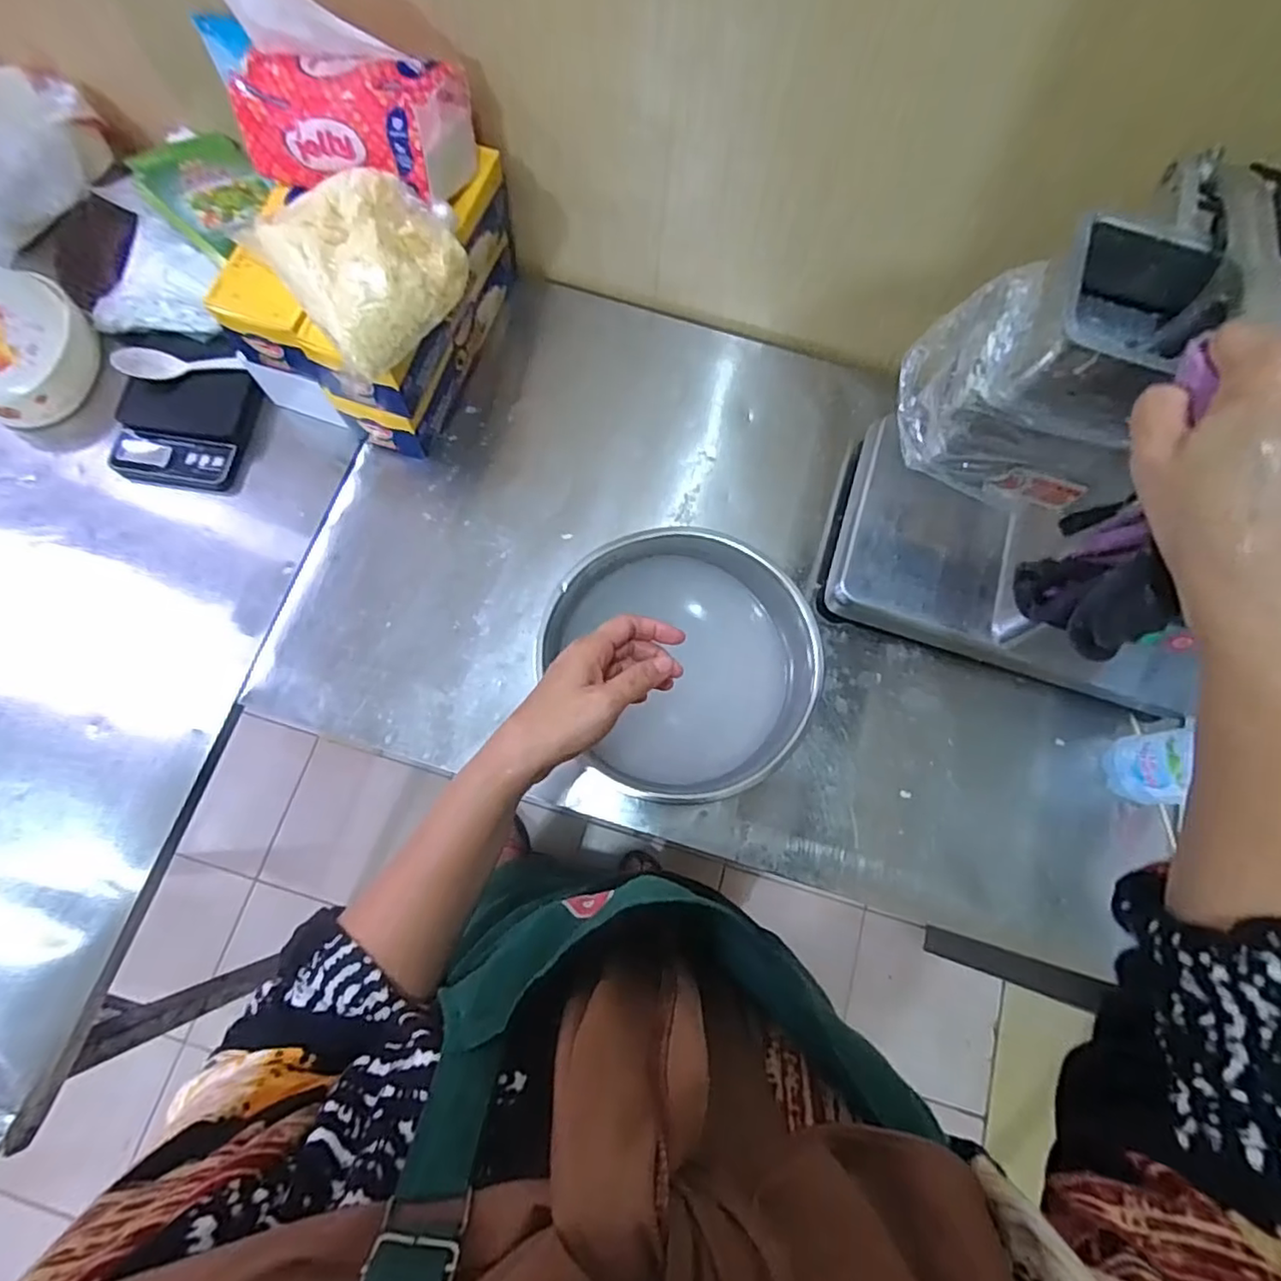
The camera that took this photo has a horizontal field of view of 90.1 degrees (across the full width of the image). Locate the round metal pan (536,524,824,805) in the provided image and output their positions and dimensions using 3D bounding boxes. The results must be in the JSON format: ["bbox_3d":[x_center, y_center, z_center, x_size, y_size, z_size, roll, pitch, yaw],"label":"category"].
[{"bbox_3d":[0.043,0.024,0.639,0.241,0.081,0.261,0,75,-2],"label":"round metal pan"}]

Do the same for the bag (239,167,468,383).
[{"bbox_3d":[-0.234,-0.334,0.560,0.151,0.064,0.151,-36,79,-10],"label":"bag"}]

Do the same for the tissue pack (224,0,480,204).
[{"bbox_3d":[-0.264,-0.478,0.559,0.193,0.131,0.100,12,75,1],"label":"tissue pack"}]

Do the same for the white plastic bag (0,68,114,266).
[{"bbox_3d":[-0.741,-0.562,0.740,0.120,0.094,0.256,21,75,4],"label":"white plastic bag"}]

